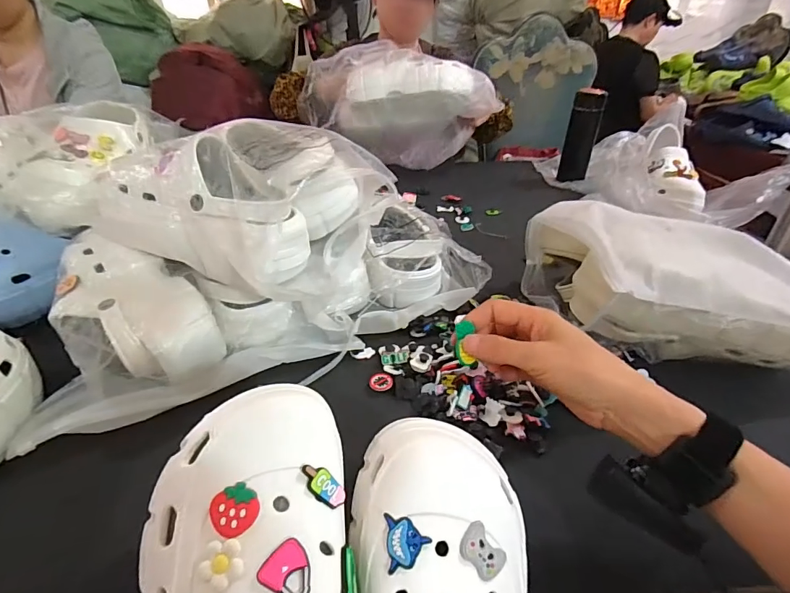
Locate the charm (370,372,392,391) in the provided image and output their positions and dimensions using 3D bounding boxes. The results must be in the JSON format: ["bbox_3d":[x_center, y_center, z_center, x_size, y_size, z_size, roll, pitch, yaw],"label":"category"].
[{"bbox_3d":[-0.015,0.092,0.473,0.024,0.005,0.021,16,36,19],"label":"charm"}]

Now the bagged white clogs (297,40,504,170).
[{"bbox_3d":[0.000,-0.403,0.939,0.393,0.215,0.162,4,34,3],"label":"bagged white clogs"}]

